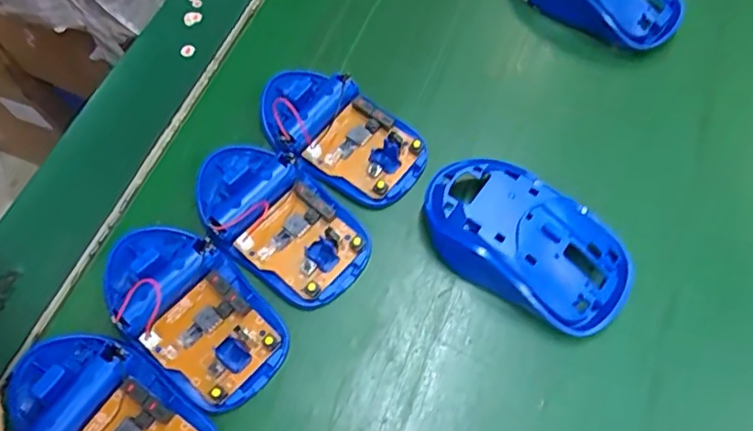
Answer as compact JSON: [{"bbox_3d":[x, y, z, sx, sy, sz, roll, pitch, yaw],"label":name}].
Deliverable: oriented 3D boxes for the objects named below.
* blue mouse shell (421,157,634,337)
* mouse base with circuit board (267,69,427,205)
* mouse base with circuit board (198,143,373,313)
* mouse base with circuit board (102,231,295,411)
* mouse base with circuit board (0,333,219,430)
[{"bbox_3d":[0.072,0.014,0.282,0.104,0.033,0.052,30,66,15],"label":"blue mouse shell"},{"bbox_3d":[-0.022,-0.046,0.312,0.096,0.029,0.054,39,69,18],"label":"mouse base with circuit board"},{"bbox_3d":[-0.052,0.002,0.290,0.097,0.021,0.053,39,69,18],"label":"mouse base with circuit board"},{"bbox_3d":[-0.088,0.042,0.268,0.097,0.024,0.055,40,69,18],"label":"mouse base with circuit board"},{"bbox_3d":[-0.118,0.089,0.246,0.099,0.014,0.057,31,67,15],"label":"mouse base with circuit board"}]

